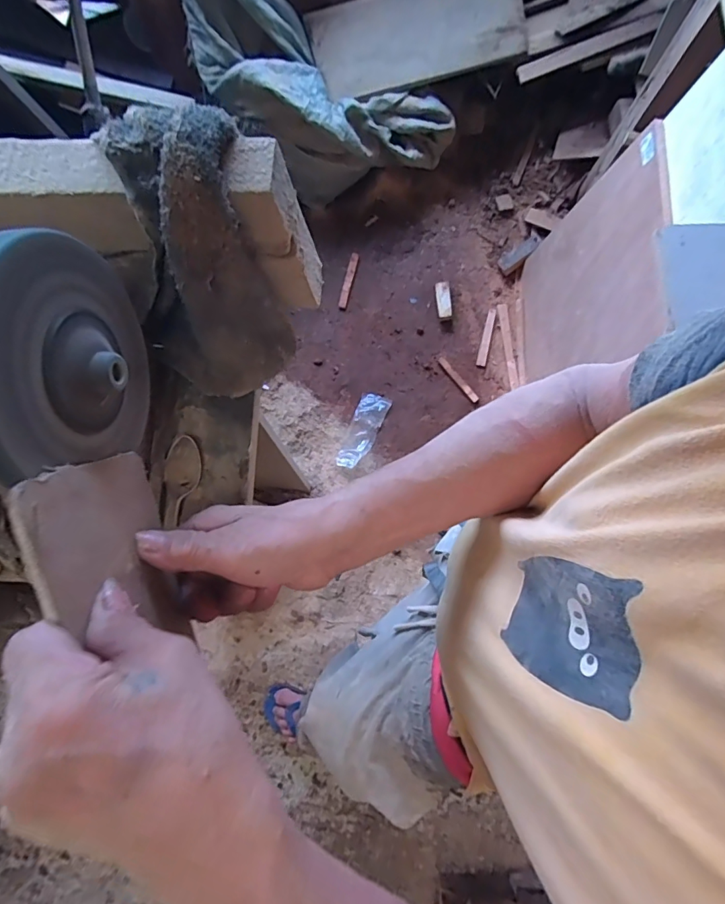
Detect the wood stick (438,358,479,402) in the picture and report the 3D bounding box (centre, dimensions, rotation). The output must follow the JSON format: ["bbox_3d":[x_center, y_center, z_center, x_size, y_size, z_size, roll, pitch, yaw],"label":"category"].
[{"bbox_3d":[0.304,-0.229,1.463,0.019,0.007,0.179,-38,81,-6],"label":"wood stick"}]

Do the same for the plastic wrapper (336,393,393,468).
[{"bbox_3d":[0.002,-0.066,1.418,0.090,0.034,0.248,22,80,5],"label":"plastic wrapper"}]

